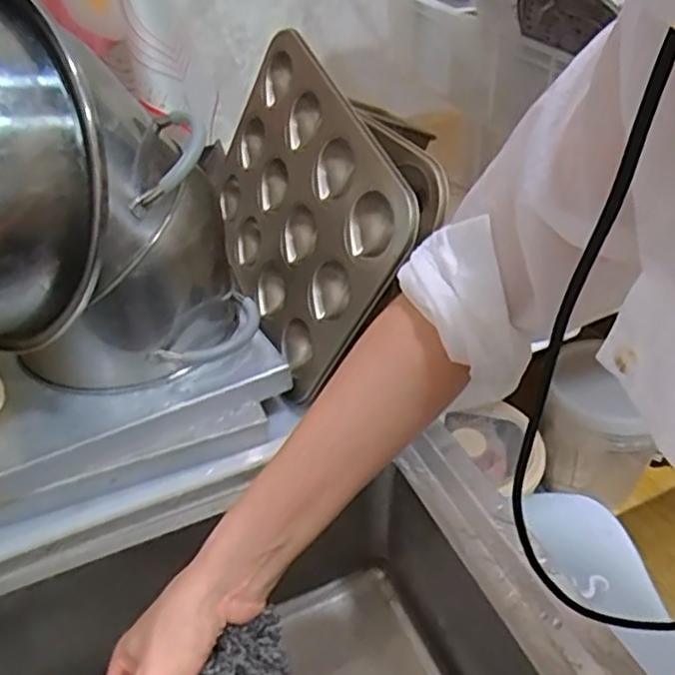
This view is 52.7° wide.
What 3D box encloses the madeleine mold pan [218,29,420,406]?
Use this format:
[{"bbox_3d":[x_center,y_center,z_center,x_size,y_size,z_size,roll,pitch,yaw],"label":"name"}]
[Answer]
[{"bbox_3d":[-0.046,-0.138,0.712,0.024,0.252,0.342,2,45,-34],"label":"madeleine mold pan"}]

